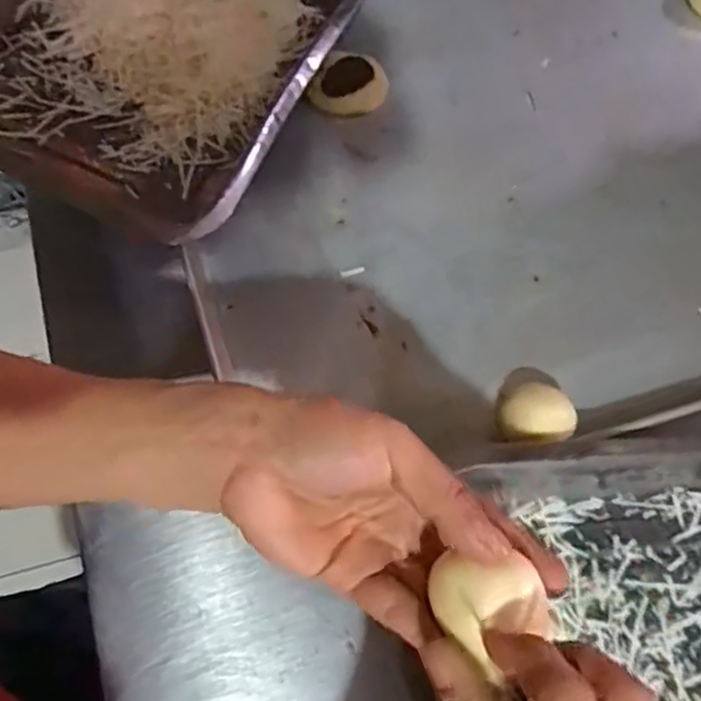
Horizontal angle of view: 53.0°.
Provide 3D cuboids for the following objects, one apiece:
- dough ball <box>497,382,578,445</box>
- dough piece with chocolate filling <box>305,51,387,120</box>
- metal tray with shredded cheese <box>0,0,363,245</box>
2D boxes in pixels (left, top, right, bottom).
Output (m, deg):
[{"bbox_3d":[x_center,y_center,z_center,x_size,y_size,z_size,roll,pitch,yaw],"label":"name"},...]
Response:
[{"bbox_3d":[0.115,0.043,0.439,0.042,0.029,0.040,0,69,-1],"label":"dough ball"},{"bbox_3d":[0.001,-0.201,0.532,0.050,0.019,0.053,30,71,10],"label":"dough piece with chocolate filling"},{"bbox_3d":[-0.135,-0.249,0.508,0.259,0.055,0.336,24,70,8],"label":"metal tray with shredded cheese"}]

